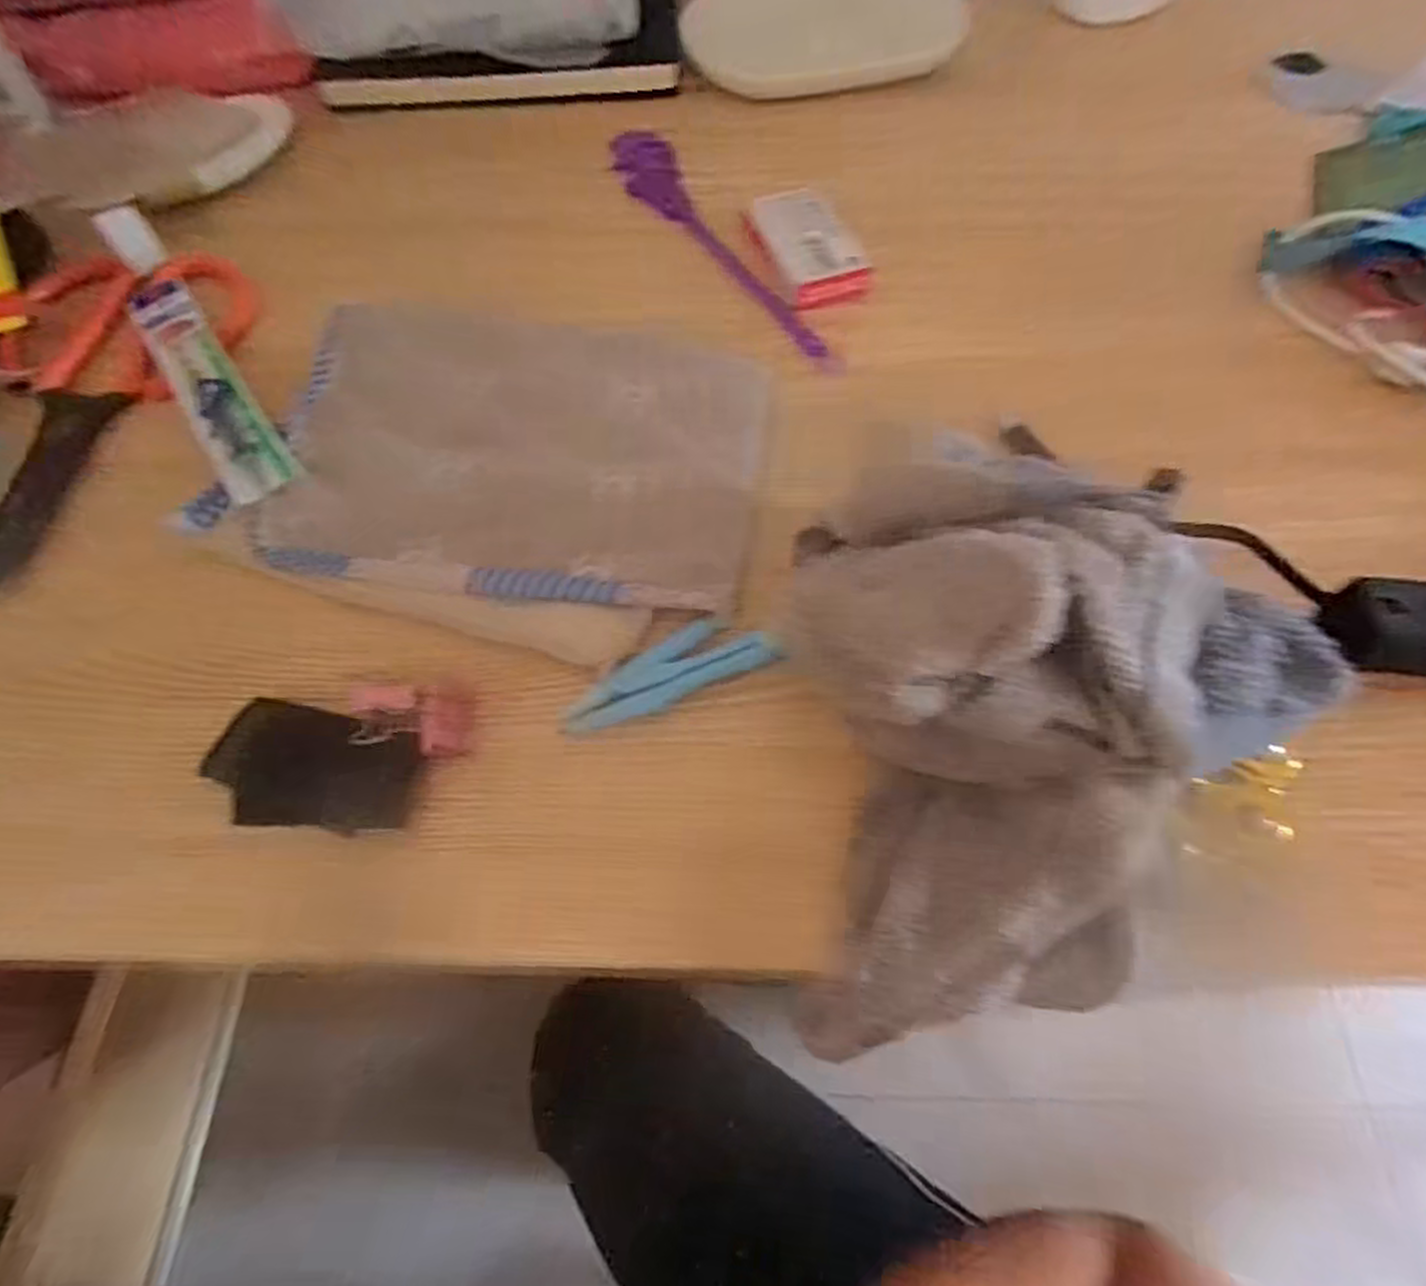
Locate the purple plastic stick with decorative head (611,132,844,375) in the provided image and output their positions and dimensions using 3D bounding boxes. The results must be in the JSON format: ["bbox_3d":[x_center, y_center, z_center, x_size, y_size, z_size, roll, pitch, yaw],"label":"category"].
[{"bbox_3d":[-0.002,-0.193,0.368,0.037,0.009,0.200,-22,63,-10],"label":"purple plastic stick with decorative head"}]

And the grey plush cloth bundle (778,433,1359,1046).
[{"bbox_3d":[0.098,0.020,0.204,0.142,0.079,0.159,2,61,3],"label":"grey plush cloth bundle"}]

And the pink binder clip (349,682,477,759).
[{"bbox_3d":[-0.100,0.024,0.251,0.042,0.008,0.025,0,61,2],"label":"pink binder clip"}]

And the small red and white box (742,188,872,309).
[{"bbox_3d":[0.043,-0.186,0.360,0.041,0.016,0.070,-19,62,-9],"label":"small red and white box"}]

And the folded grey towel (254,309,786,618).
[{"bbox_3d":[-0.074,-0.075,0.299,0.182,0.015,0.128,8,61,6],"label":"folded grey towel"}]

